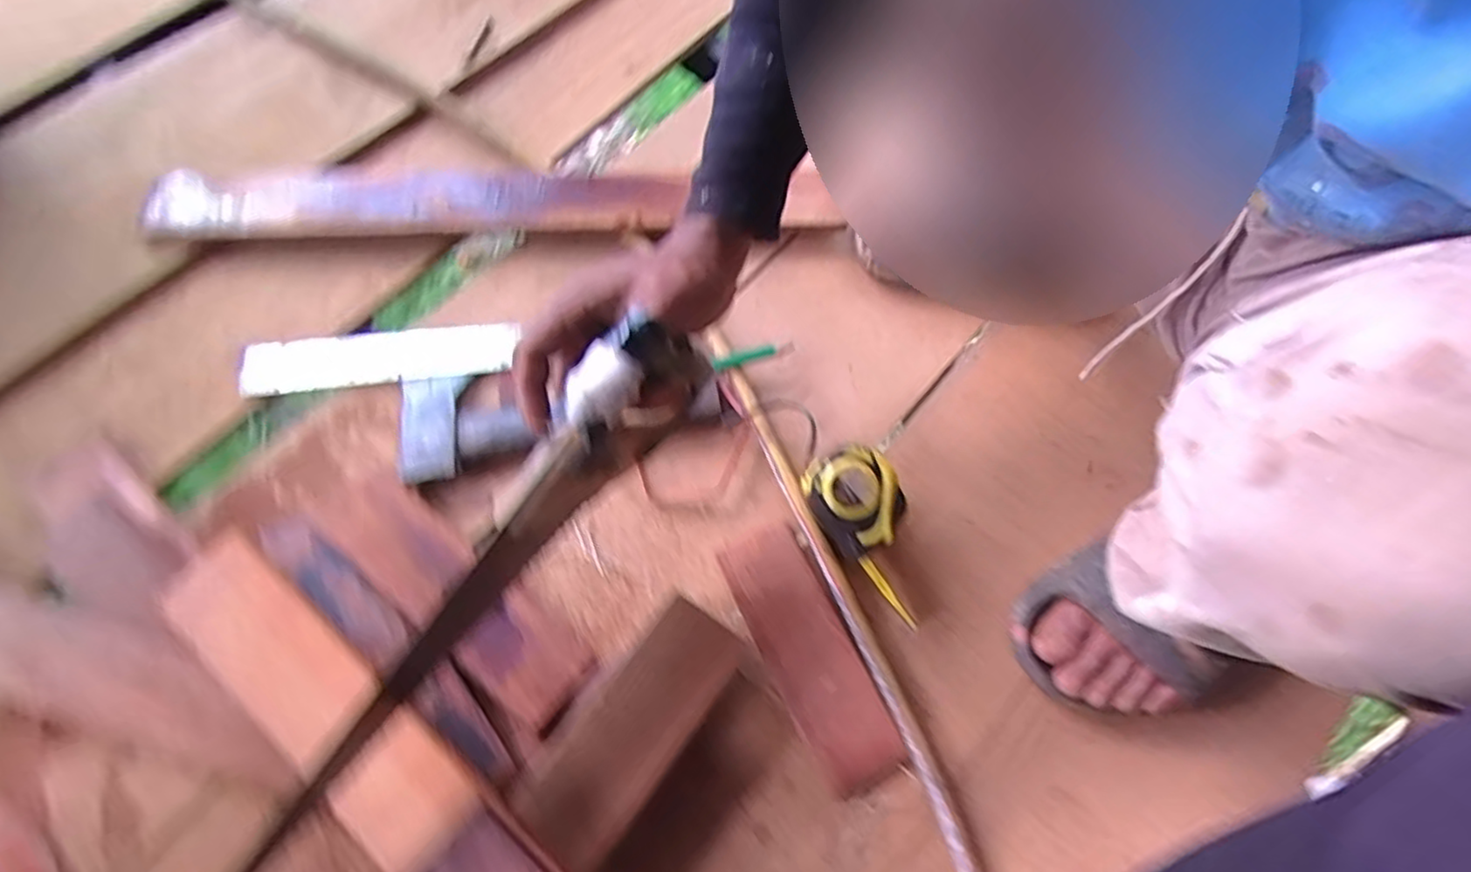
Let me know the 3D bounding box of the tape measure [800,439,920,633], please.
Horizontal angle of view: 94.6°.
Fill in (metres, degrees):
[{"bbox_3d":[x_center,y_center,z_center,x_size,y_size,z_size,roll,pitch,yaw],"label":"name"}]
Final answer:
[{"bbox_3d":[0.110,0.070,0.520,0.069,0.054,0.136,-38,75,-14],"label":"tape measure"}]

